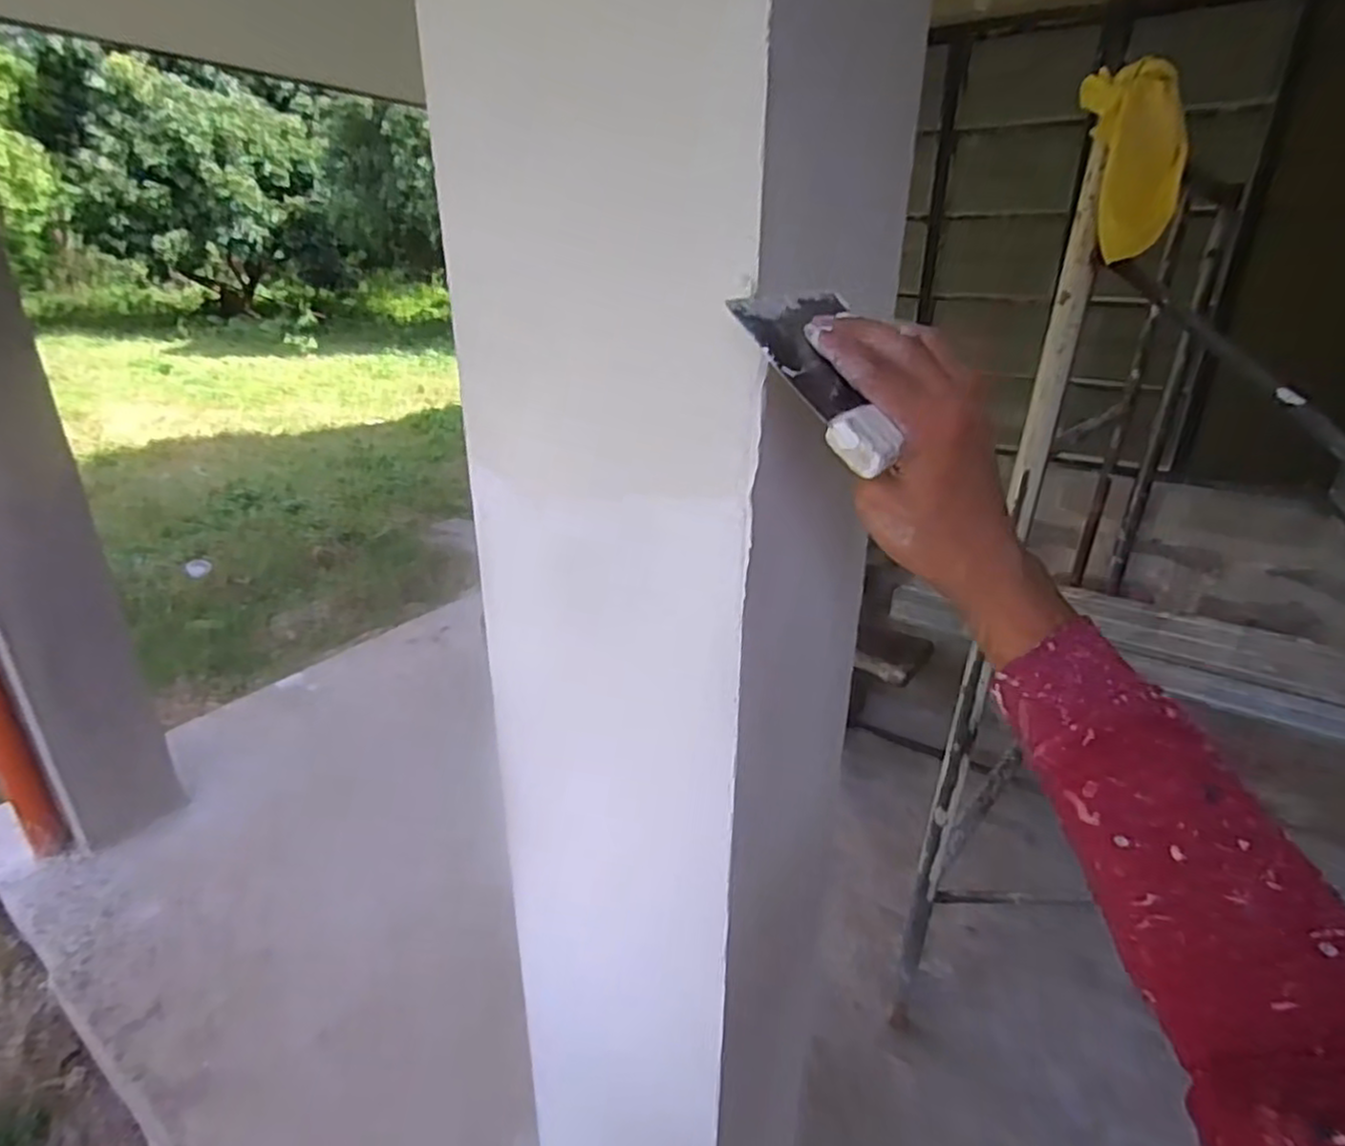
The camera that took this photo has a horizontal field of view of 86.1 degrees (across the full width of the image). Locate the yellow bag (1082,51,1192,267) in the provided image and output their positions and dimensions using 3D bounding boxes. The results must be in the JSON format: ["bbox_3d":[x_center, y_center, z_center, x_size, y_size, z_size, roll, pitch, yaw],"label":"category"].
[{"bbox_3d":[0.522,-0.475,0.831,0.117,0.194,0.039,19,30,37],"label":"yellow bag"}]

